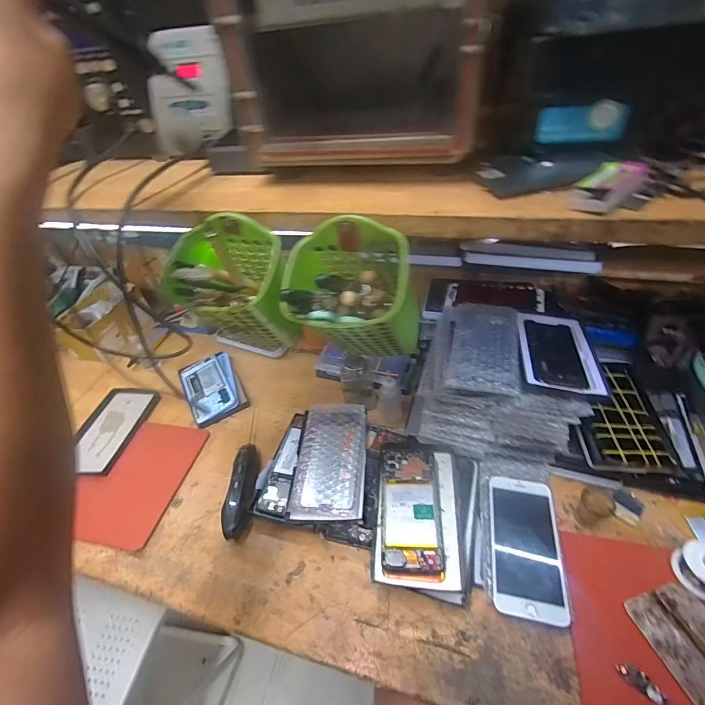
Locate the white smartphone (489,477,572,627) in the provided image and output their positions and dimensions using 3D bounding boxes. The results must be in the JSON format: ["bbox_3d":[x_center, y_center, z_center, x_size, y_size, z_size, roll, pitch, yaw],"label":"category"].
[{"bbox_3d":[0.209,0.229,0.443,0.075,0.015,0.161,4,44,12],"label":"white smartphone"}]

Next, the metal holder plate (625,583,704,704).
[{"bbox_3d":[0.351,0.301,0.364,0.075,0.020,0.114,-14,43,-8],"label":"metal holder plate"}]

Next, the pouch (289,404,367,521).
[{"bbox_3d":[-0.030,0.151,0.536,0.098,0.023,0.179,-1,43,7],"label":"pouch"}]

